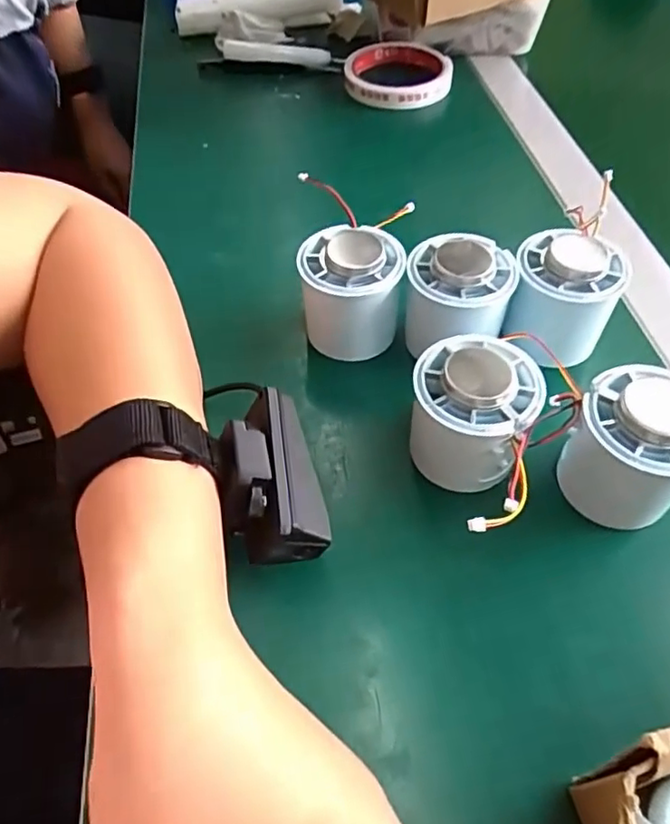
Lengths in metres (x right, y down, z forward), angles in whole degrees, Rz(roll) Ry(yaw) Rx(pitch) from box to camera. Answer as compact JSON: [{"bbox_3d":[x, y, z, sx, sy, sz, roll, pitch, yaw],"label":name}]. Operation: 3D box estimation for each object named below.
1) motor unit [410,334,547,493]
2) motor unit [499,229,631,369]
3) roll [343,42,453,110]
[{"bbox_3d":[0.062,0.000,0.275,0.052,0.056,0.050,11,53,9],"label":"motor unit"},{"bbox_3d":[0.119,-0.059,0.318,0.053,0.052,0.049,19,55,15],"label":"motor unit"},{"bbox_3d":[0.055,-0.296,0.530,0.091,0.019,0.088,0,52,0],"label":"roll"}]

